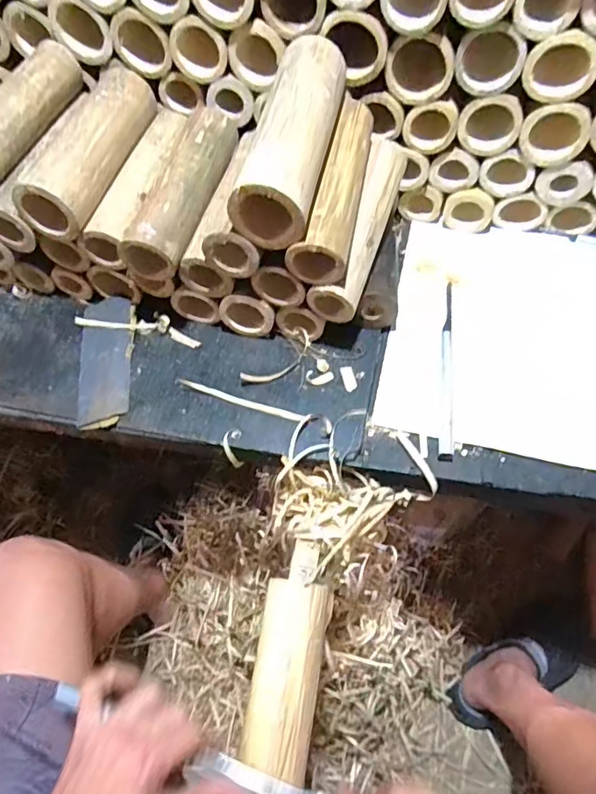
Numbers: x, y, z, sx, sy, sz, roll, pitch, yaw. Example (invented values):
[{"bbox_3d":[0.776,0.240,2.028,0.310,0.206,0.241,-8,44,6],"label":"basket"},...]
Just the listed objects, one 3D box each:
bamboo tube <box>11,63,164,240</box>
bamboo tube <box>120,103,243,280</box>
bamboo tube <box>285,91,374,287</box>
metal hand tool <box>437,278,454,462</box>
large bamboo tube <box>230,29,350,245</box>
[{"bbox_3d":[-0.189,-0.232,0.468,0.049,0.054,0.189,14,66,7],"label":"bamboo tube"},{"bbox_3d":[-0.101,-0.192,0.469,0.048,0.046,0.184,16,66,8],"label":"bamboo tube"},{"bbox_3d":[0.035,-0.181,0.439,0.043,0.040,0.178,13,66,7],"label":"bamboo tube"},{"bbox_3d":[0.139,-0.035,0.470,0.012,0.011,0.195,8,65,4],"label":"metal hand tool"},{"bbox_3d":[-0.001,-0.208,0.410,0.054,0.054,0.185,12,66,6],"label":"large bamboo tube"}]

